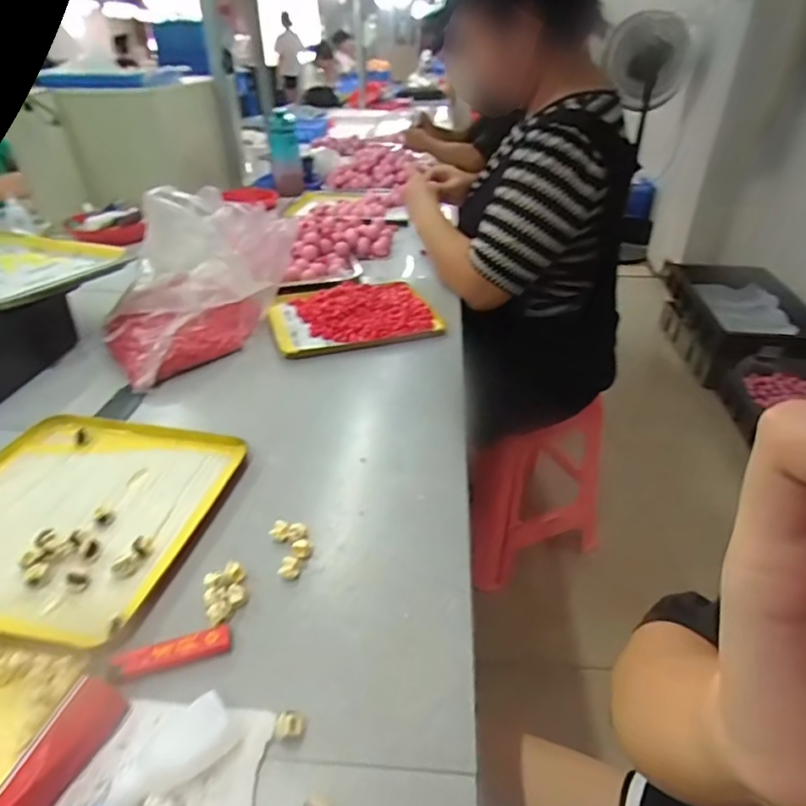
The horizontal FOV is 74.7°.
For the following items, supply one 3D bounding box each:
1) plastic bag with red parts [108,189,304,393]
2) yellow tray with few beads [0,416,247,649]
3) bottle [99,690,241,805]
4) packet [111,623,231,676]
[{"bbox_3d":[-0.294,-0.178,0.719,0.174,0.195,0.236,28,43,35],"label":"plastic bag with red parts"},{"bbox_3d":[-0.307,0.094,0.480,0.254,0.023,0.238,9,34,8],"label":"yellow tray with few beads"},{"bbox_3d":[-0.136,0.206,0.296,0.032,0.019,0.086,27,40,30],"label":"bottle"},{"bbox_3d":[-0.158,0.170,0.363,0.074,0.008,0.020,-8,35,-17],"label":"packet"}]

